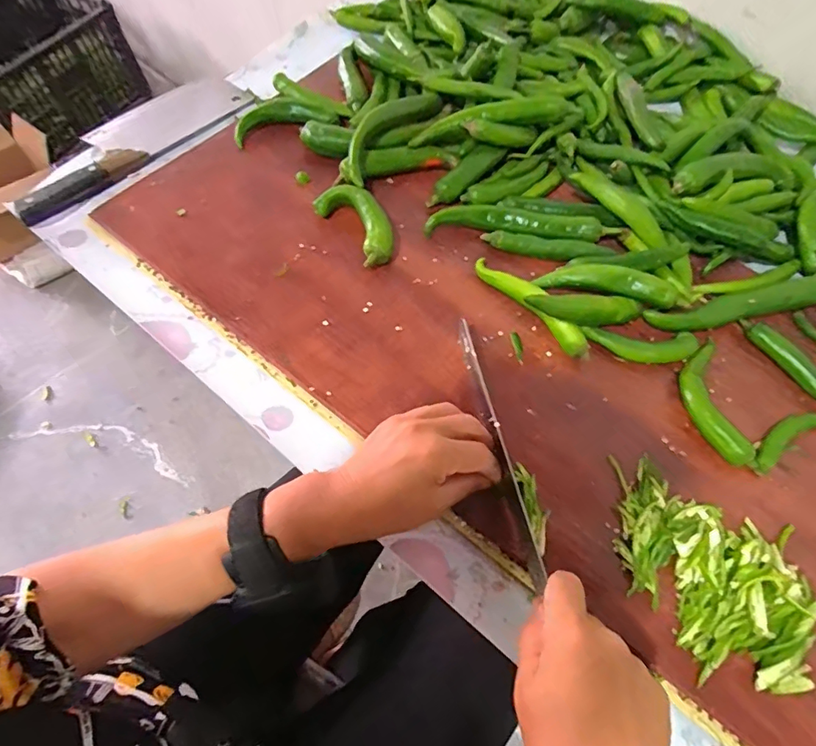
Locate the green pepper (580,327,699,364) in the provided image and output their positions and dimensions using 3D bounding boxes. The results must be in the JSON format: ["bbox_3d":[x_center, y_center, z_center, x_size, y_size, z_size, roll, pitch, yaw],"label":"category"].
[{"bbox_3d":[0.202,-0.025,0.426,0.091,0.015,0.026,6,62,0],"label":"green pepper"}]

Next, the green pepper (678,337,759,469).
[{"bbox_3d":[0.251,0.025,0.406,0.040,0.018,0.109,-2,62,-5],"label":"green pepper"}]

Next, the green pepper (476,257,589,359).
[{"bbox_3d":[0.117,-0.066,0.448,0.030,0.016,0.129,-36,69,-20],"label":"green pepper"}]

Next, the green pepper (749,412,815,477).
[{"bbox_3d":[0.319,0.051,0.395,0.105,0.013,0.034,-16,64,-11],"label":"green pepper"}]

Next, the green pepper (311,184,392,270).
[{"bbox_3d":[-0.046,-0.145,0.476,0.049,0.024,0.095,-32,68,-18],"label":"green pepper"}]

